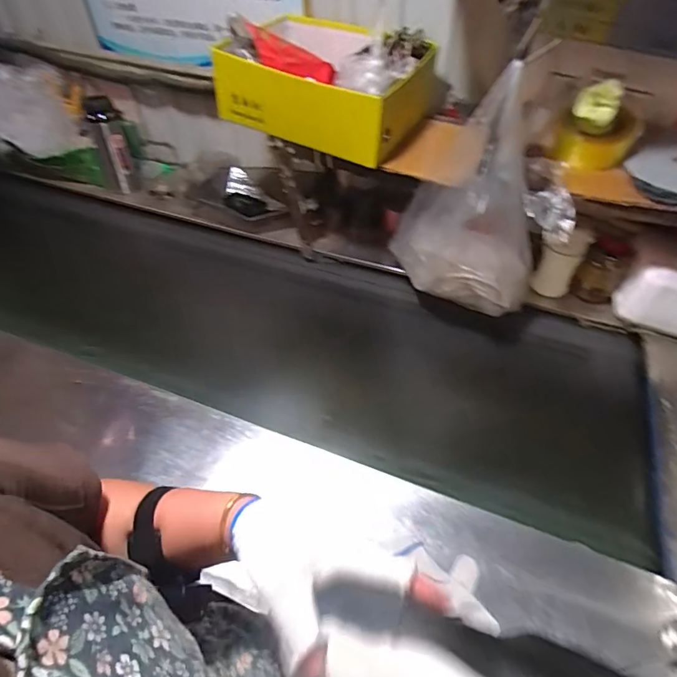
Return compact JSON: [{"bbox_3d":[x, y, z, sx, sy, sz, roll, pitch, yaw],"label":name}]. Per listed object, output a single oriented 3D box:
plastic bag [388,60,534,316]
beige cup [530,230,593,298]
[{"bbox_3d":[0.224,-0.216,0.751,0.241,0.334,0.191,5,48,5],"label":"plastic bag"},{"bbox_3d":[0.443,-0.149,0.924,0.075,0.154,0.077,0,47,0],"label":"beige cup"}]

